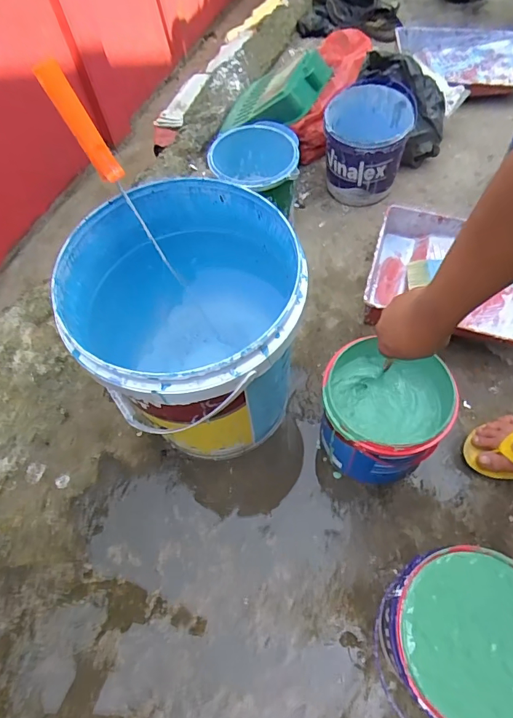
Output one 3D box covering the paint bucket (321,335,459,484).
[{"bbox_3d":[0.195,0.093,0.718,0.177,0.186,0.181,-2,60,3],"label":"paint bucket"}]

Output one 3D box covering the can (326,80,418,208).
[{"bbox_3d":[0.249,-0.486,1.039,0.185,0.192,0.205,10,61,9],"label":"can"}]

